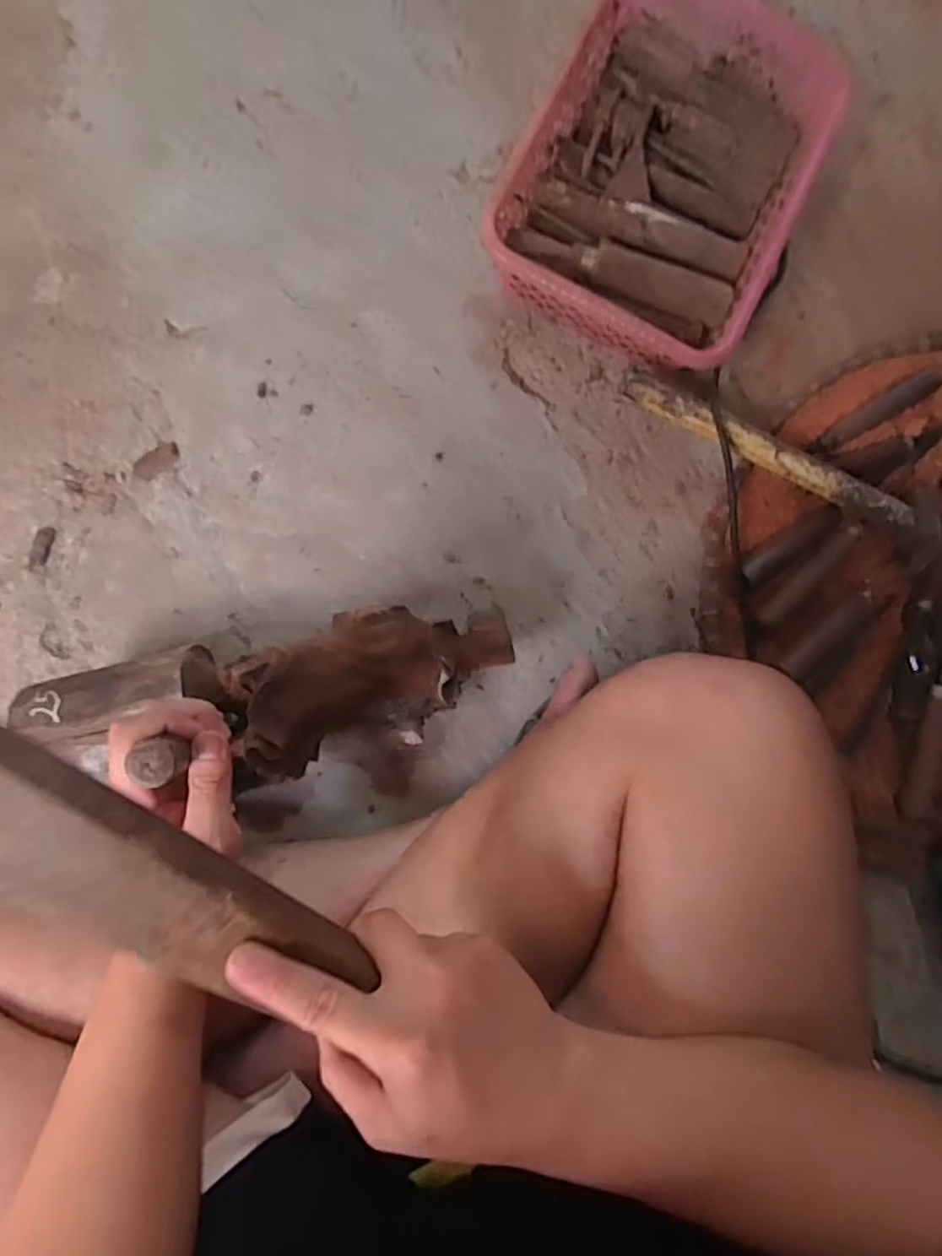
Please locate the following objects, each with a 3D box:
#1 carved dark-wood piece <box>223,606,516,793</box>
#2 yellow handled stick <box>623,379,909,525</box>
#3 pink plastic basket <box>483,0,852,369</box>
[{"bbox_3d":[-0.077,0.036,0.495,0.219,0.047,0.095,-24,89,-6],"label":"carved dark-wood piece"},{"bbox_3d":[0.264,-0.153,0.558,0.273,0.025,0.026,22,88,-3],"label":"yellow handled stick"},{"bbox_3d":[0.175,-0.403,0.572,0.237,0.081,0.324,28,87,-3],"label":"pink plastic basket"}]

